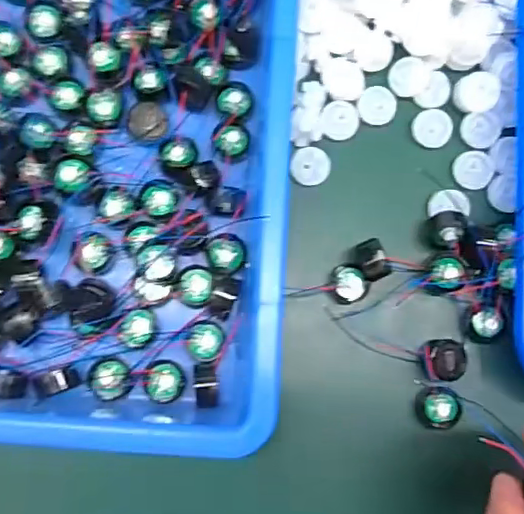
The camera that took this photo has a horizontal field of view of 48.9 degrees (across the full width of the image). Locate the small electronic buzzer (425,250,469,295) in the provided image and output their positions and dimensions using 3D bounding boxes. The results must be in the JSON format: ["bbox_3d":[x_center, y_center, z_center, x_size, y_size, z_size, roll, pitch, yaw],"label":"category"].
[{"bbox_3d":[0.097,0.009,0.306,0.019,0.016,0.022,3,81,-4],"label":"small electronic buzzer"}]

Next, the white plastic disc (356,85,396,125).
[{"bbox_3d":[0.064,-0.084,0.322,0.021,0.006,0.021,1,81,-5],"label":"white plastic disc"}]

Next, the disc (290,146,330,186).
[{"bbox_3d":[0.026,-0.049,0.312,0.020,0.004,0.021,0,90,-5],"label":"disc"}]

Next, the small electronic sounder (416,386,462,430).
[{"bbox_3d":[0.090,0.078,0.297,0.022,0.011,0.021,1,81,-5],"label":"small electronic sounder"}]

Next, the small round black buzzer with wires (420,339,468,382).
[{"bbox_3d":[0.093,0.053,0.299,0.026,0.016,0.020,3,81,-4],"label":"small round black buzzer with wires"}]

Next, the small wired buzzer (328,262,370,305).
[{"bbox_3d":[0.045,0.014,0.303,0.019,0.010,0.021,-42,87,-9],"label":"small wired buzzer"}]

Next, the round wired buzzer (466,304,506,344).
[{"bbox_3d":[0.120,0.036,0.306,0.017,0.013,0.019,8,81,-4],"label":"round wired buzzer"}]

